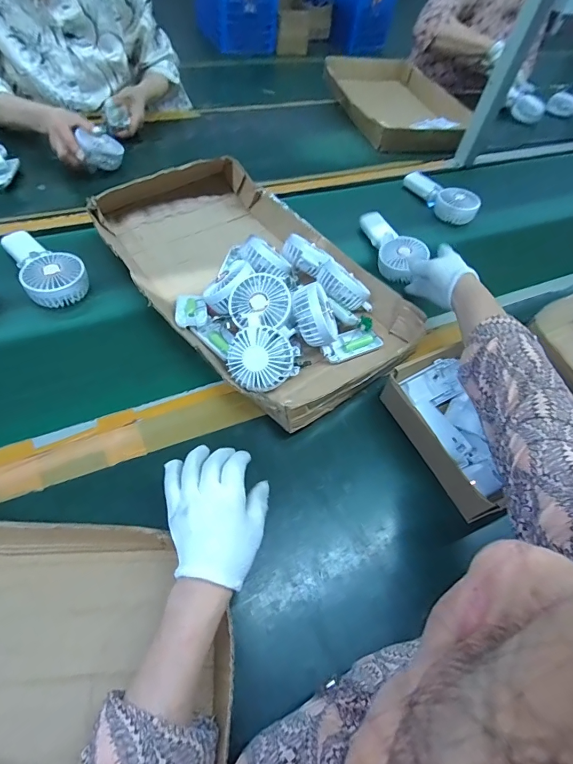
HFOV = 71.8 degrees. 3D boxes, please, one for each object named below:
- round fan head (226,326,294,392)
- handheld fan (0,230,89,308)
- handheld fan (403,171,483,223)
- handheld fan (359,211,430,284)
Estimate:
[{"bbox_3d":[-0.035,-0.031,0.529,0.086,0.038,0.082,-40,93,3],"label":"round fan head"},{"bbox_3d":[-0.387,-0.191,0.639,0.086,0.057,0.183,-30,62,-20],"label":"handheld fan"},{"bbox_3d":[0.345,-0.419,0.887,0.070,0.047,0.190,-29,62,-20],"label":"handheld fan"},{"bbox_3d":[0.197,-0.258,0.744,0.085,0.048,0.186,-12,55,-10],"label":"handheld fan"}]

